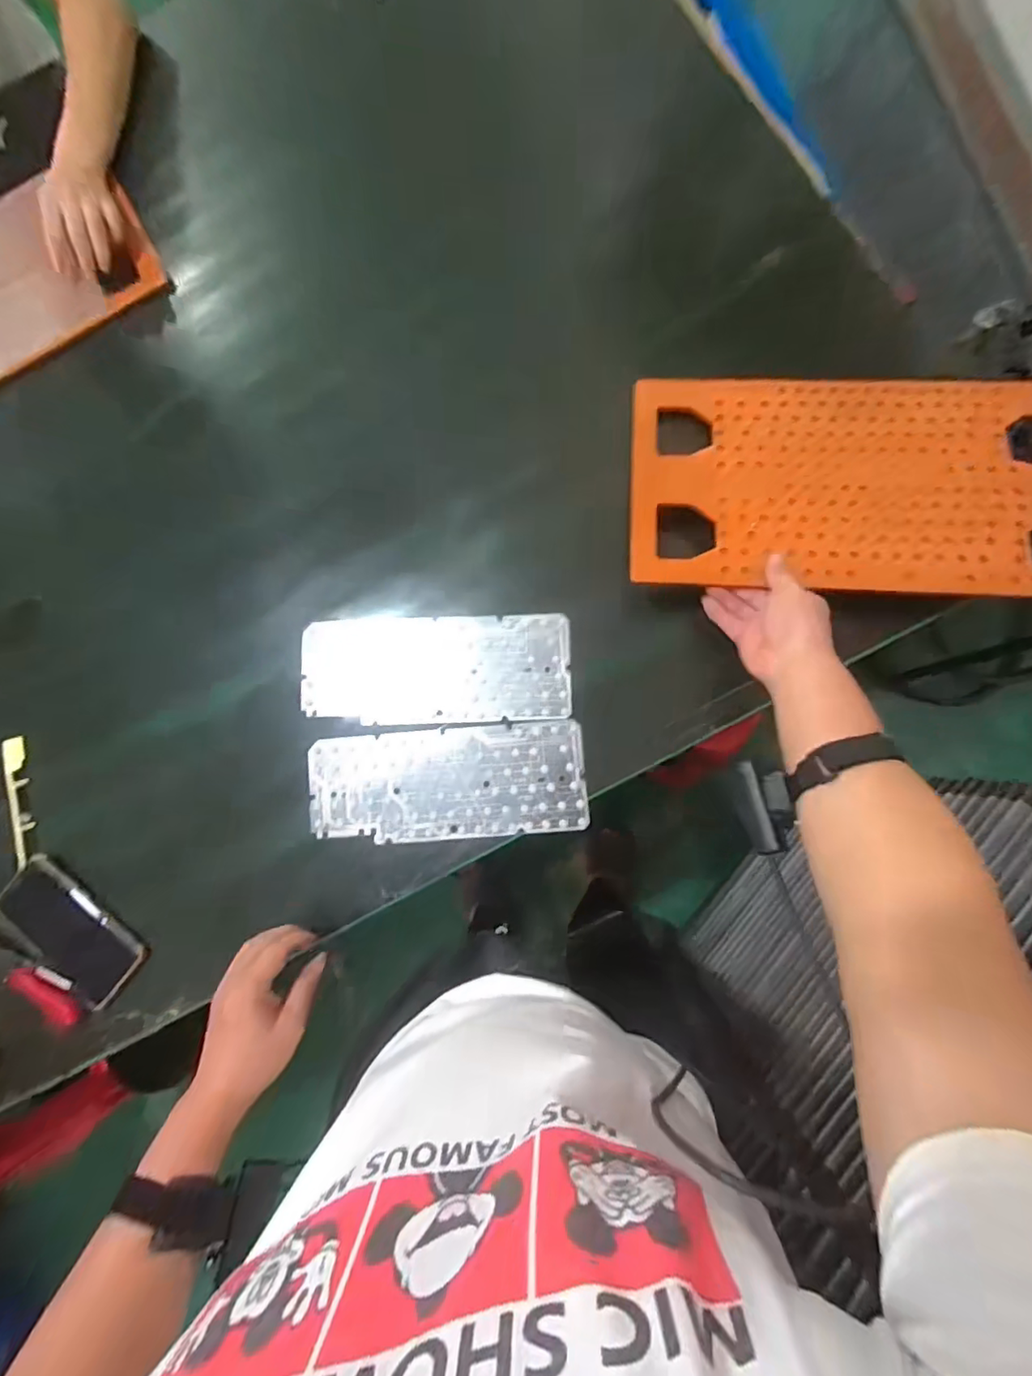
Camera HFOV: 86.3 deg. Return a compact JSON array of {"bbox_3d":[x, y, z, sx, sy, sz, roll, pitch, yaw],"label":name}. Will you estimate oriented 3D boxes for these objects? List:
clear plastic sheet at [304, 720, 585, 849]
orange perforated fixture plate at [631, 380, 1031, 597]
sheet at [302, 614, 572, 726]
[{"bbox_3d":[-0.073,0.099,0.570,0.284,0.012,0.109,-5,83,6],"label":"clear plastic sheet"},{"bbox_3d":[0.328,-0.202,0.528,0.420,0.017,0.234,4,74,6],"label":"orange perforated fixture plate"},{"bbox_3d":[-0.088,-0.020,0.584,0.286,0.005,0.110,-1,83,6],"label":"sheet"}]

